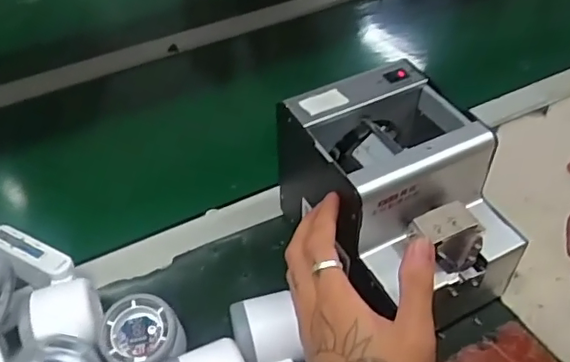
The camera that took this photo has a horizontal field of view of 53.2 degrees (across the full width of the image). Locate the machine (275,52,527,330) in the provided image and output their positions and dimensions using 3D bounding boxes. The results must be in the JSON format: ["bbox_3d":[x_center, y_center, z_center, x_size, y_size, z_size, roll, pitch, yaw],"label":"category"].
[{"bbox_3d":[0.094,0.019,0.466,0.128,0.146,0.170,-20,47,-17],"label":"machine"}]

